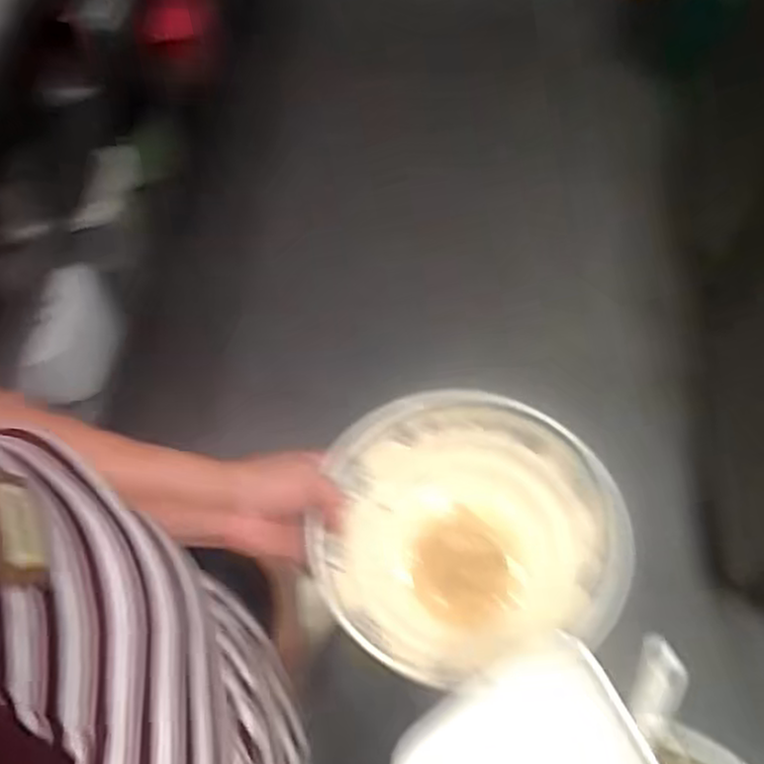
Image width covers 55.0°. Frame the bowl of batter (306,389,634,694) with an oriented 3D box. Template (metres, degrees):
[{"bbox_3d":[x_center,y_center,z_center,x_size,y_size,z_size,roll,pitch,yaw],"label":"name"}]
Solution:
[{"bbox_3d":[0.058,0.110,0.553,0.209,0.083,0.180,-10,60,-9],"label":"bowl of batter"}]

